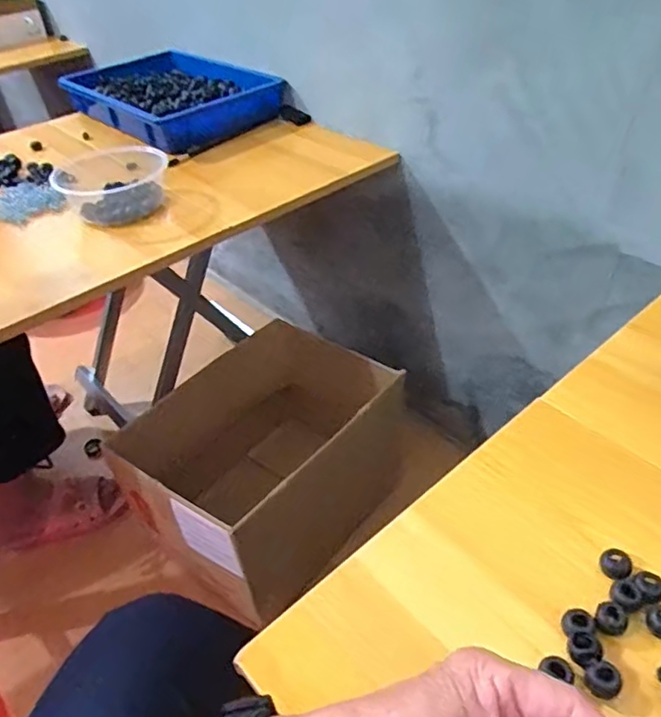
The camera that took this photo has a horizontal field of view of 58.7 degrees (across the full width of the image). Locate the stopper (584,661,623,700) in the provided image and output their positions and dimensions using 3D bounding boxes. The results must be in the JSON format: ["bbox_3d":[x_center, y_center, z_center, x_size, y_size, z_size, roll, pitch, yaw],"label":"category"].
[{"bbox_3d":[0.143,0.169,0.308,0.016,0.011,0.016,-2,42,2],"label":"stopper"}]

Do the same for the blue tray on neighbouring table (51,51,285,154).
[{"bbox_3d":[-0.293,-0.477,1.057,0.252,0.052,0.410,-31,48,-27],"label":"blue tray on neighbouring table"}]

